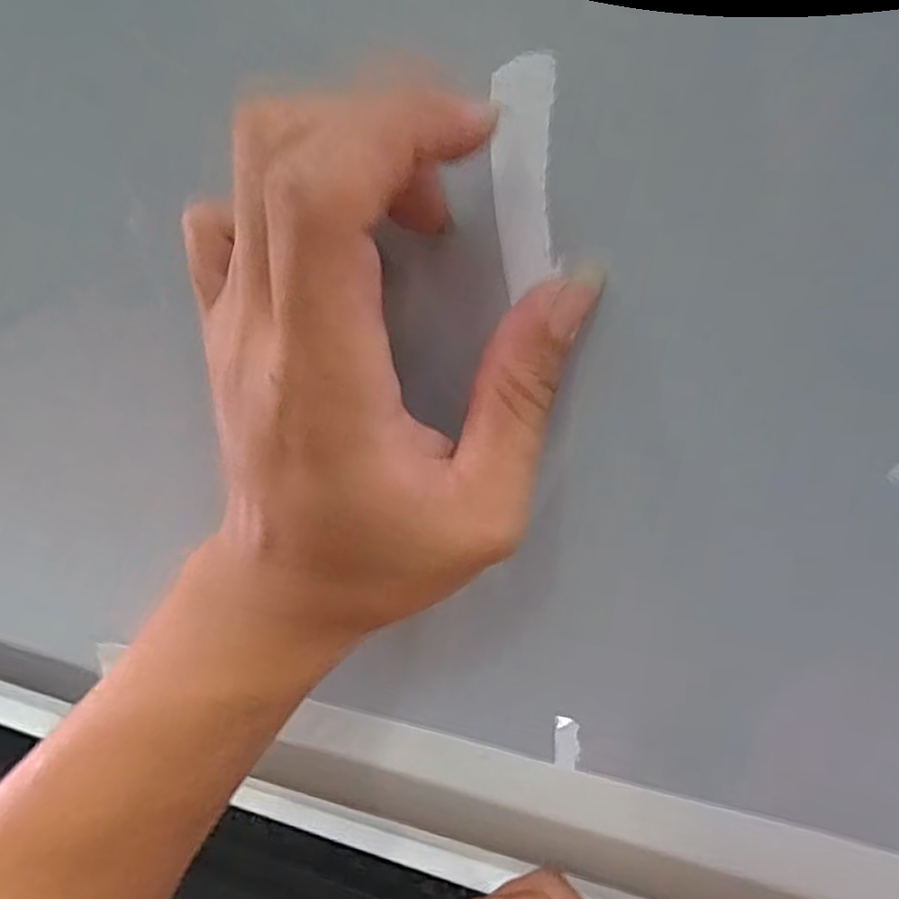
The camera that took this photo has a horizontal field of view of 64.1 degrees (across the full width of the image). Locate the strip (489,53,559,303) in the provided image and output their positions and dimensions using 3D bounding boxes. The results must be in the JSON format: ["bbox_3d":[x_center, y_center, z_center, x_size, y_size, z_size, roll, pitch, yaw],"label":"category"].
[{"bbox_3d":[0.018,-0.062,0.169,0.015,0.053,0.004,9,35,18],"label":"strip"}]

